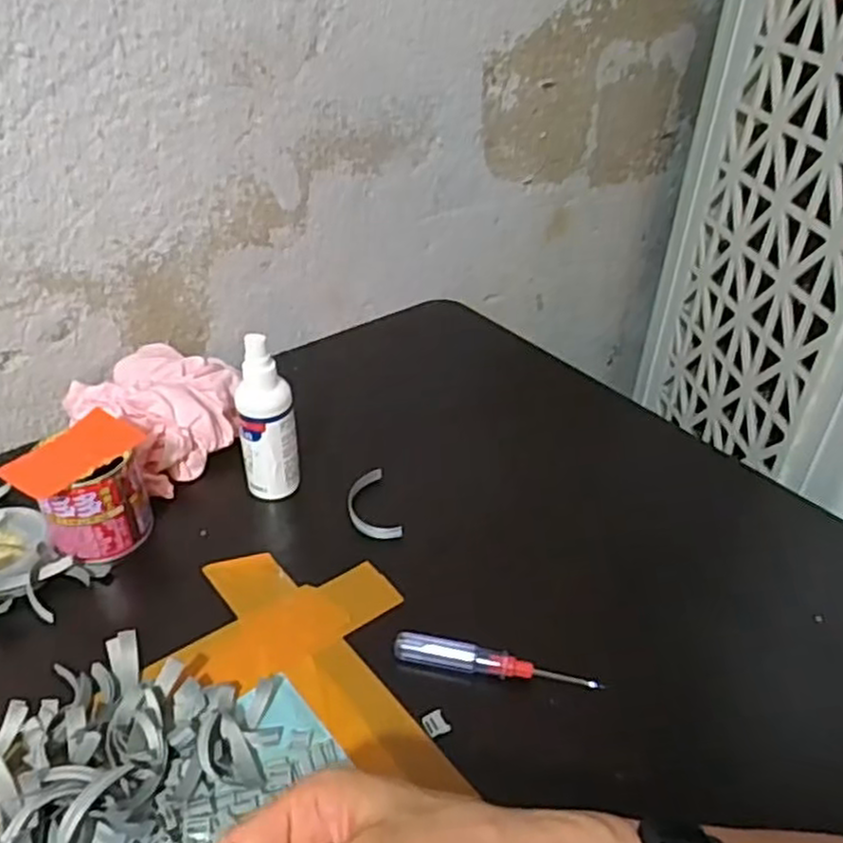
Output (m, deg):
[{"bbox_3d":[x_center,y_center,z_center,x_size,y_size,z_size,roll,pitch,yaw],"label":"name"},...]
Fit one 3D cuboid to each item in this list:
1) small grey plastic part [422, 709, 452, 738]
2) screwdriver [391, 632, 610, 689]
[{"bbox_3d":[0.008,0.169,0.406,0.013,0.006,0.014,-17,40,-22],"label":"small grey plastic part"},{"bbox_3d":[0.043,0.142,0.428,0.119,0.016,0.014,9,37,11],"label":"screwdriver"}]

